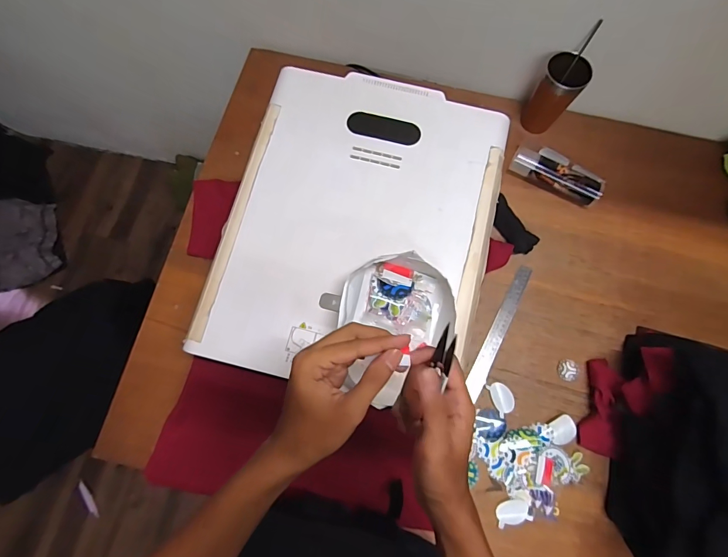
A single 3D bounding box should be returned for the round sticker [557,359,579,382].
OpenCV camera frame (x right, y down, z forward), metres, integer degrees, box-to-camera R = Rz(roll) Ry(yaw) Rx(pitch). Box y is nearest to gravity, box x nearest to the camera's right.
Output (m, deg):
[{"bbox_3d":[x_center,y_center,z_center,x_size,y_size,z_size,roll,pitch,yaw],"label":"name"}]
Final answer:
[{"bbox_3d":[0.378,0.170,0.711,0.038,0.004,0.040,0,74,-2],"label":"round sticker"}]

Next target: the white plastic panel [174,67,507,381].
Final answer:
[{"bbox_3d":[-0.005,-0.093,0.600,0.400,0.033,0.504,14,74,2],"label":"white plastic panel"}]

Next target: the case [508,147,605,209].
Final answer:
[{"bbox_3d":[0.396,-0.214,0.793,0.184,0.048,0.074,35,76,8],"label":"case"}]

